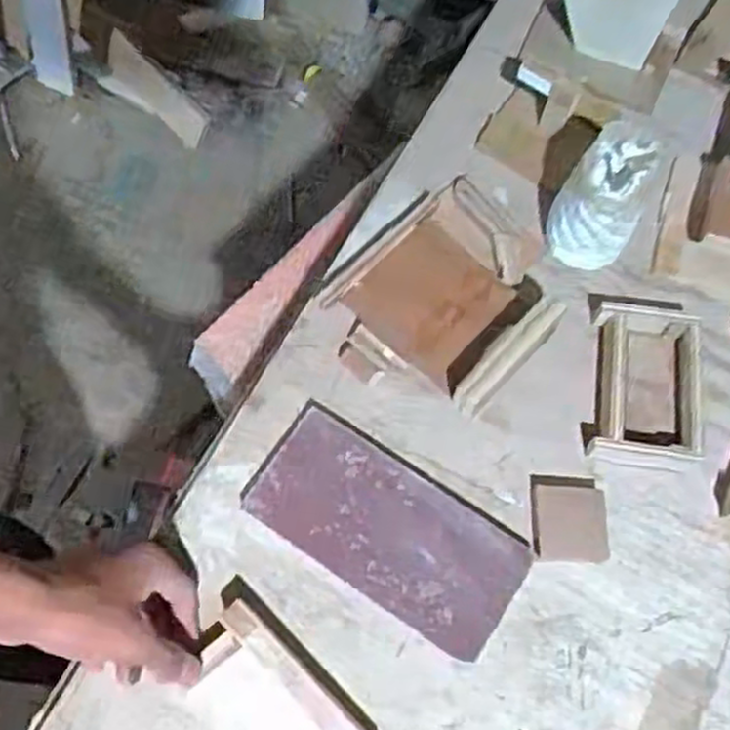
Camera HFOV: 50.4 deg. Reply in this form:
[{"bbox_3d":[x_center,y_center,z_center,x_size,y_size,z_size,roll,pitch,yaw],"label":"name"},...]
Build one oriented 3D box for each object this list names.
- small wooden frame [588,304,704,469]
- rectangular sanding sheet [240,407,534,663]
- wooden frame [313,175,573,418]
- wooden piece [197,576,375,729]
[{"bbox_3d":[0.215,0.016,0.582,0.082,0.031,0.119,8,68,2],"label":"small wooden frame"},{"bbox_3d":[0.014,0.117,0.544,0.190,0.012,0.088,32,71,11],"label":"rectangular sanding sheet"},{"bbox_3d":[0.068,-0.062,0.593,0.157,0.051,0.191,41,73,14],"label":"wooden frame"},{"bbox_3d":[-0.056,0.214,0.511,0.066,0.030,0.152,-34,72,-17],"label":"wooden piece"}]

